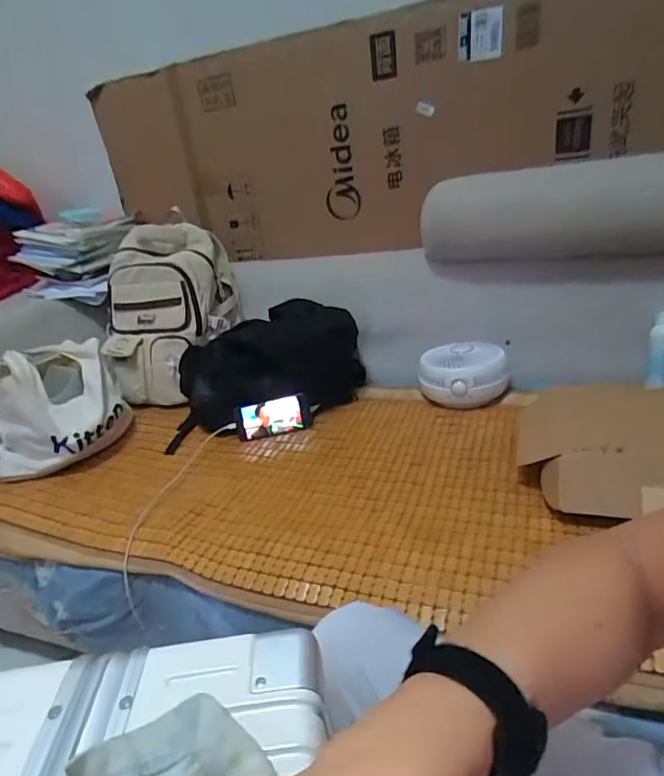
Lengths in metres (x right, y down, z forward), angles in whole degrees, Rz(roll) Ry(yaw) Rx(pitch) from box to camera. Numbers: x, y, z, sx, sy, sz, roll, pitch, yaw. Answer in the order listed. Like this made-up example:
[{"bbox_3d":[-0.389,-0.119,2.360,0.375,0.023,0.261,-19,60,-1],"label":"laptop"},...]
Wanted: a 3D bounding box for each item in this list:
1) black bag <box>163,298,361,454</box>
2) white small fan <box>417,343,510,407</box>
[{"bbox_3d":[-0.162,-0.063,1.253,0.474,0.232,0.252,-14,25,-15],"label":"black bag"},{"bbox_3d":[0.296,-0.027,1.156,0.185,0.120,0.162,-1,25,13],"label":"white small fan"}]

